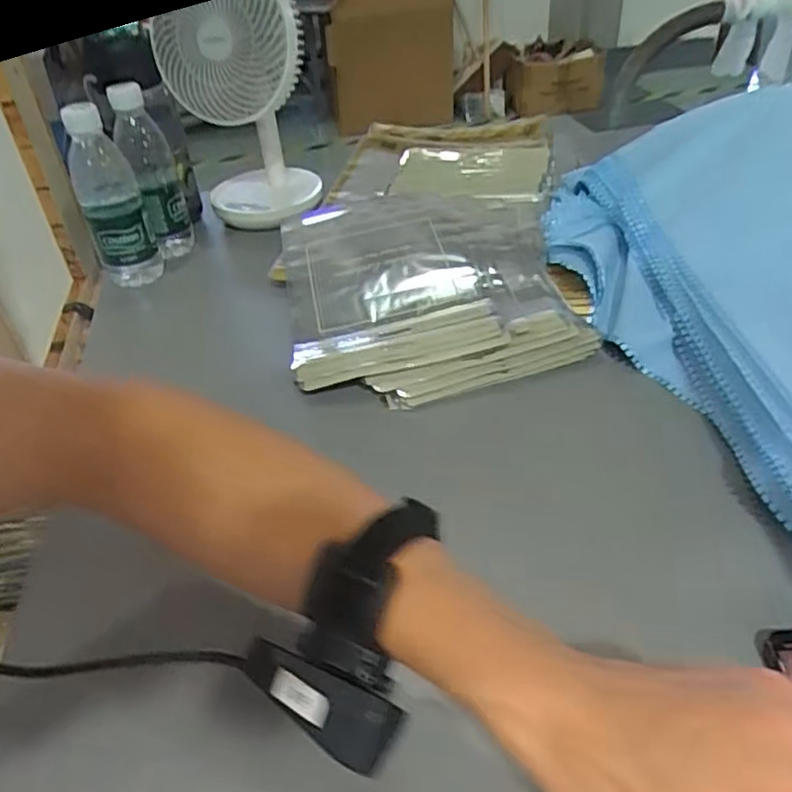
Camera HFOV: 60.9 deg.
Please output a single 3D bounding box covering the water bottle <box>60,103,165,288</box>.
[{"bbox_3d":[-0.283,-0.187,0.670,0.062,0.188,0.053,-21,42,-15],"label":"water bottle"}]

